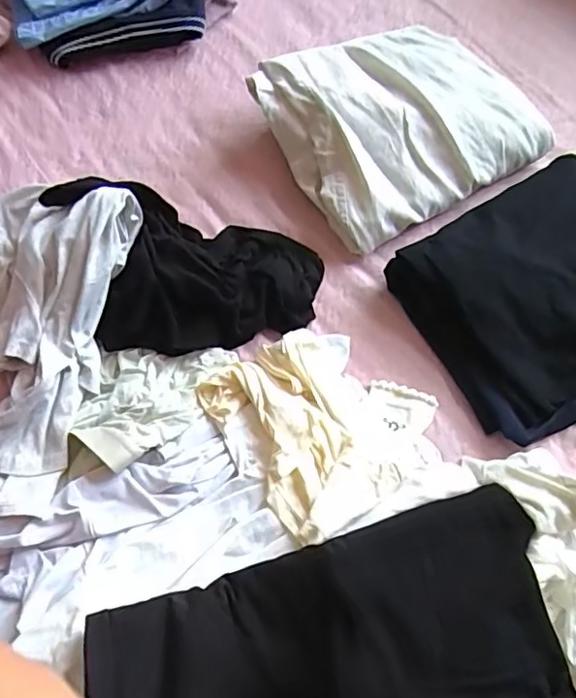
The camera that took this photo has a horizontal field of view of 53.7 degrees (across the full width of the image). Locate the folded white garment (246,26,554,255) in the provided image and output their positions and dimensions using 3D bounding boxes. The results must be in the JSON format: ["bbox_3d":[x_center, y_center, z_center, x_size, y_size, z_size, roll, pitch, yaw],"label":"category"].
[{"bbox_3d":[0.137,-0.284,0.686,0.298,0.074,0.253,-28,71,-9],"label":"folded white garment"}]

